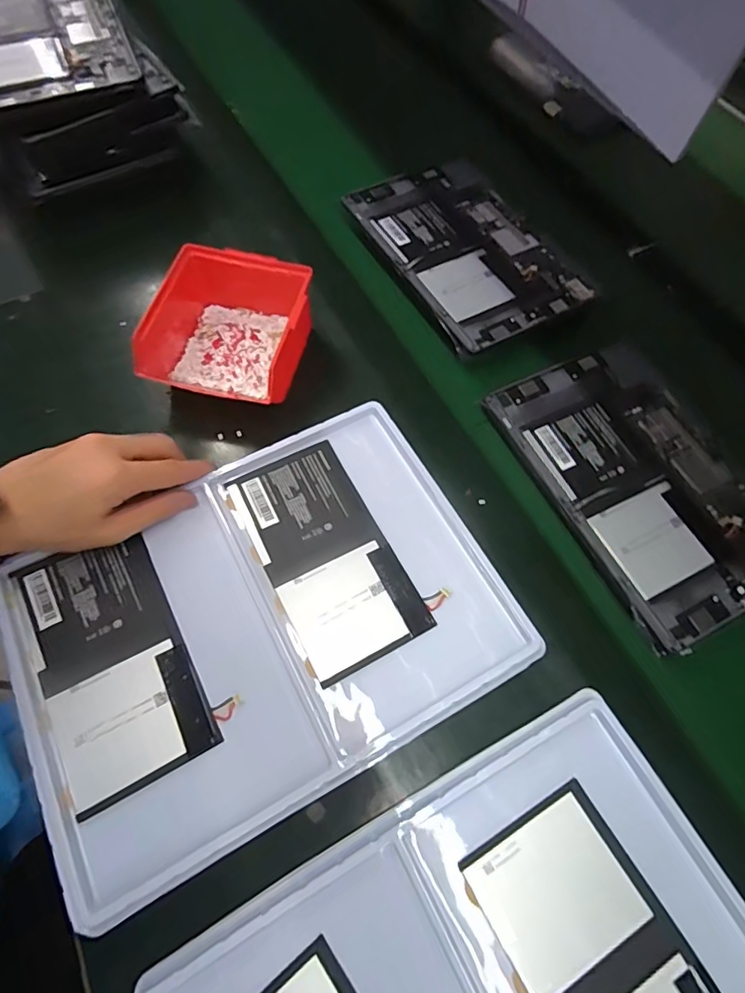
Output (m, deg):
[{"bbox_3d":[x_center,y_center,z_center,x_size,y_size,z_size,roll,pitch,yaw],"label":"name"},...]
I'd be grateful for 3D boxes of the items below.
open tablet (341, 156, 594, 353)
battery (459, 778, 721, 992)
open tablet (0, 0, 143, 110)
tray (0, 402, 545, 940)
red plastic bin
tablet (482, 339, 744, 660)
[{"bbox_3d":[0.097,-0.262,0.547,0.158,0.016,0.247,-25,68,-14],"label":"open tablet"},{"bbox_3d":[0.135,0.269,0.291,0.095,0.006,0.172,-29,69,-15],"label":"battery"},{"bbox_3d":[-0.346,-0.478,0.537,0.167,0.013,0.241,-21,68,-9],"label":"open tablet"},{"bbox_3d":[-0.076,0.084,0.370,0.319,0.017,0.235,-26,66,-13],"label":"tray"},{"bbox_3d":[-0.130,-0.148,0.465,0.138,0.070,0.126,8,64,0],"label":"red plastic bin"},{"bbox_3d":[0.225,-0.017,0.439,0.159,0.009,0.249,-24,68,-13],"label":"tablet"}]

